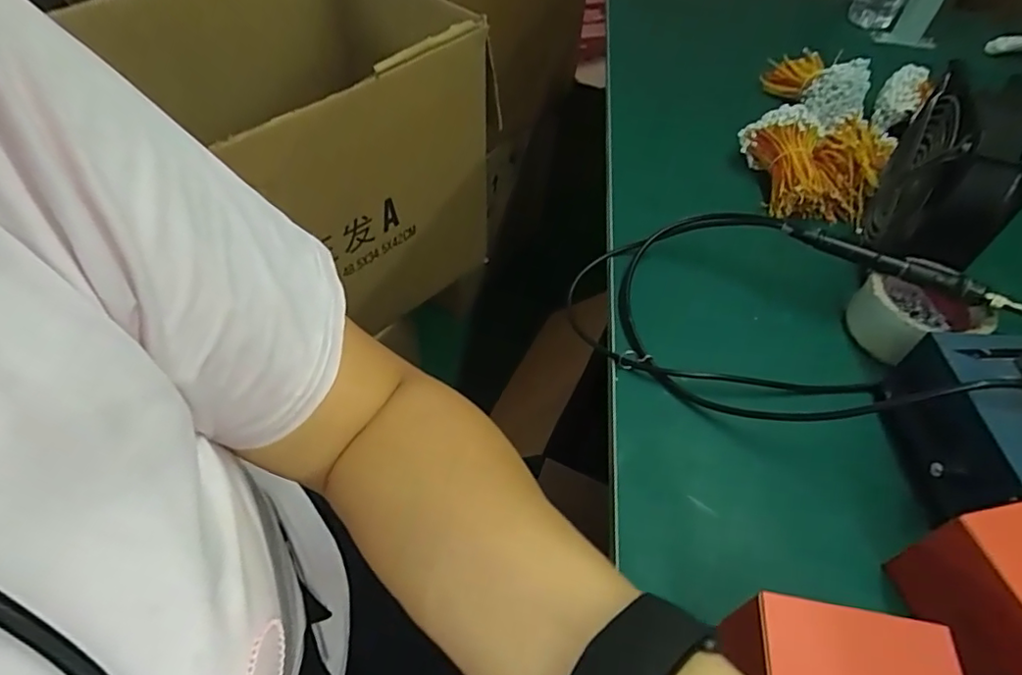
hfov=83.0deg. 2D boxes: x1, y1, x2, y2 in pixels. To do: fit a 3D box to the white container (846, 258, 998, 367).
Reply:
[{"bbox_3d":[0.319,-0.022,0.451,0.095,0.054,0.078,-14,52,-15],"label":"white container"}]

